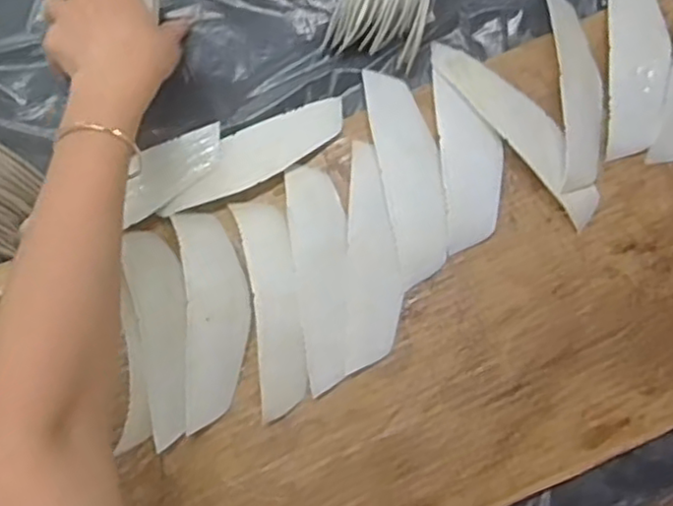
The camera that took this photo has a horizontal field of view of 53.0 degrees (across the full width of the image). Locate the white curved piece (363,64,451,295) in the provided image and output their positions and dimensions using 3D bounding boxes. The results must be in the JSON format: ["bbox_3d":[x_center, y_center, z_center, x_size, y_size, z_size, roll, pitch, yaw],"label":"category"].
[{"bbox_3d":[0.053,-0.060,0.490,0.043,0.013,0.161,-11,77,-1],"label":"white curved piece"}]

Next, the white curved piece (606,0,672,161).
[{"bbox_3d":[0.228,-0.148,0.511,0.043,0.012,0.157,5,77,3],"label":"white curved piece"}]

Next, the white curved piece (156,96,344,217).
[{"bbox_3d":[-0.060,-0.073,0.493,0.146,0.009,0.042,-26,78,-4],"label":"white curved piece"}]

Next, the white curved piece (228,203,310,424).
[{"bbox_3d":[-0.043,0.034,0.462,0.035,0.024,0.149,-11,77,-1],"label":"white curved piece"}]

